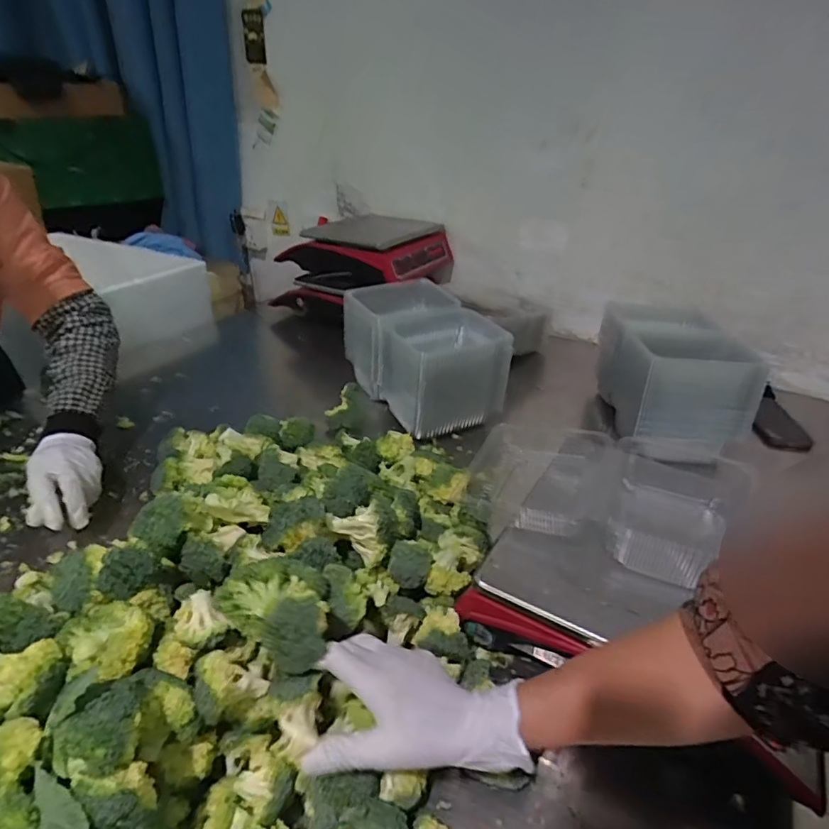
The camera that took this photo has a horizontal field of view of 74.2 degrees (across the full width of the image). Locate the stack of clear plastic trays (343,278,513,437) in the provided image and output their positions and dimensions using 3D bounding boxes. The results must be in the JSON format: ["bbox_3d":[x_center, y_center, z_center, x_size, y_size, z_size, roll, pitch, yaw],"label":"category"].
[{"bbox_3d":[0.014,-0.106,0.960,0.186,0.169,0.296,-12,32,-26],"label":"stack of clear plastic trays"}]

